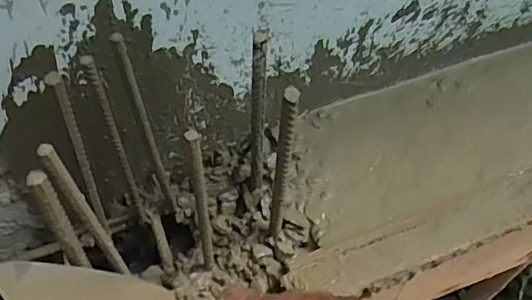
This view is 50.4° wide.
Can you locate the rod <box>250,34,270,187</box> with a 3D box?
[{"bbox_3d":[-0.007,-0.026,0.556,0.020,0.230,0.016,-7,57,-3],"label":"rod"}]

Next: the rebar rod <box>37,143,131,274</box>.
[{"bbox_3d":[-0.142,0.059,0.464,0.011,0.216,0.010,-28,60,-16],"label":"rebar rod"}]

